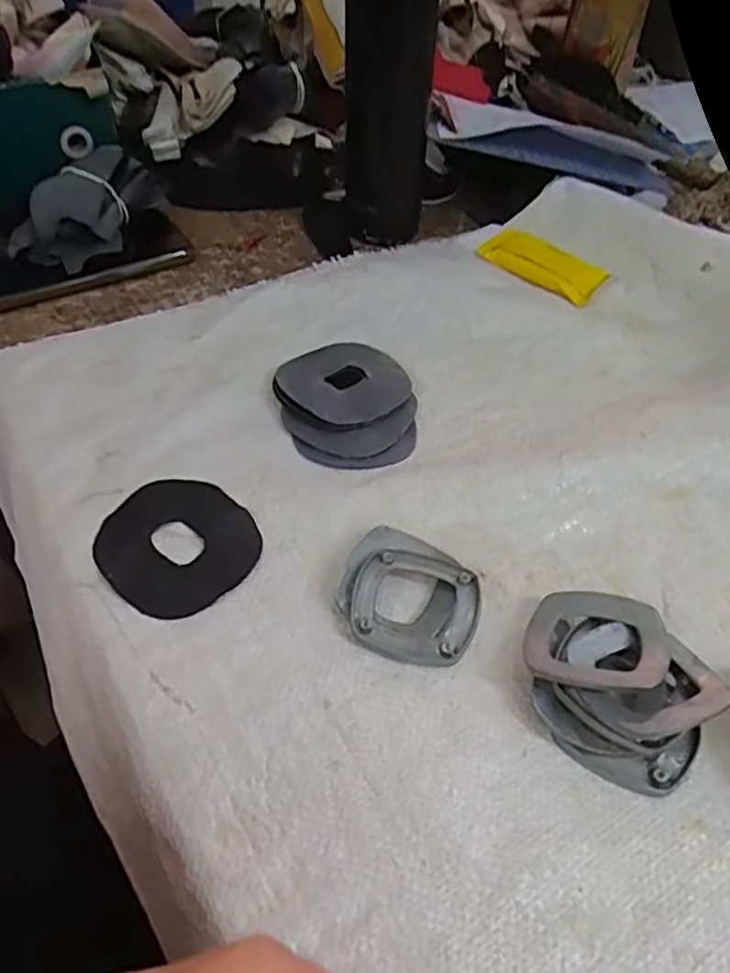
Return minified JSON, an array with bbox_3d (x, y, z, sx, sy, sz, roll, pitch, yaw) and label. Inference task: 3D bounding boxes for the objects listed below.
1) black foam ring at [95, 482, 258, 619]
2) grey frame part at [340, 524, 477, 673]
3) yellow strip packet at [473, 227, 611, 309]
[{"bbox_3d":[-0.098,0.030,0.354,0.080,0.005,0.077,2,49,-2],"label":"black foam ring"},{"bbox_3d":[0.023,0.054,0.338,0.068,0.013,0.066,18,50,12],"label":"grey frame part"},{"bbox_3d":[0.143,-0.181,0.544,0.099,0.008,0.052,38,57,26],"label":"yellow strip packet"}]

